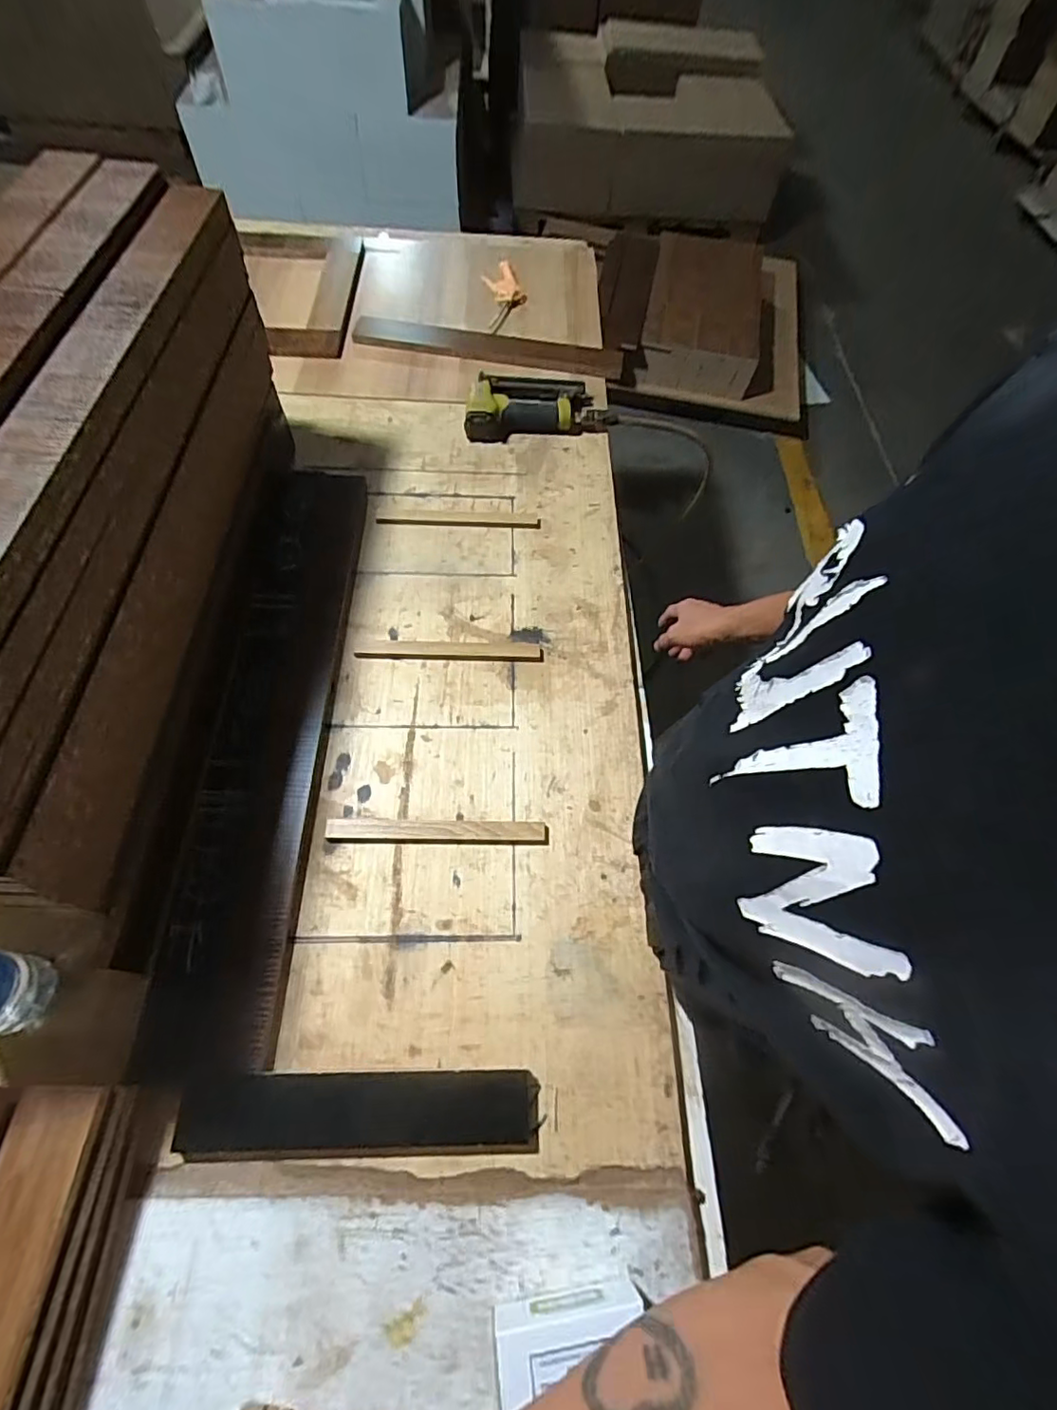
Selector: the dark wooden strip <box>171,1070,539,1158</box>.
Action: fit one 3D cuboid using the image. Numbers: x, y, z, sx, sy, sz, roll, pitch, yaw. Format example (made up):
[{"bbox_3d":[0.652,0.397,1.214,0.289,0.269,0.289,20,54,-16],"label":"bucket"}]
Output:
[{"bbox_3d":[-0.141,0.351,0.504,0.296,0.019,0.061,1,63,-3],"label":"dark wooden strip"}]

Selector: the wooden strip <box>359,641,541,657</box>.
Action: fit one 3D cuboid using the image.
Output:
[{"bbox_3d":[-0.101,-0.071,0.743,0.228,0.010,0.022,0,63,-4],"label":"wooden strip"}]

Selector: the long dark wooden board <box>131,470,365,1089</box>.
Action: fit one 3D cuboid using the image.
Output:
[{"bbox_3d":[-0.297,-0.018,0.684,0.115,0.036,0.751,1,63,-3],"label":"long dark wooden board"}]

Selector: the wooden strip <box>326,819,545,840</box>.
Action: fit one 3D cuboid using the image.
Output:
[{"bbox_3d":[-0.098,0.133,0.631,0.230,0.015,0.022,1,63,-3],"label":"wooden strip"}]

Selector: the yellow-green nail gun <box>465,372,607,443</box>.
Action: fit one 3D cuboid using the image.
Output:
[{"bbox_3d":[0.004,-0.526,1.002,0.234,0.044,0.145,-8,62,-8],"label":"yellow-green nail gun"}]

